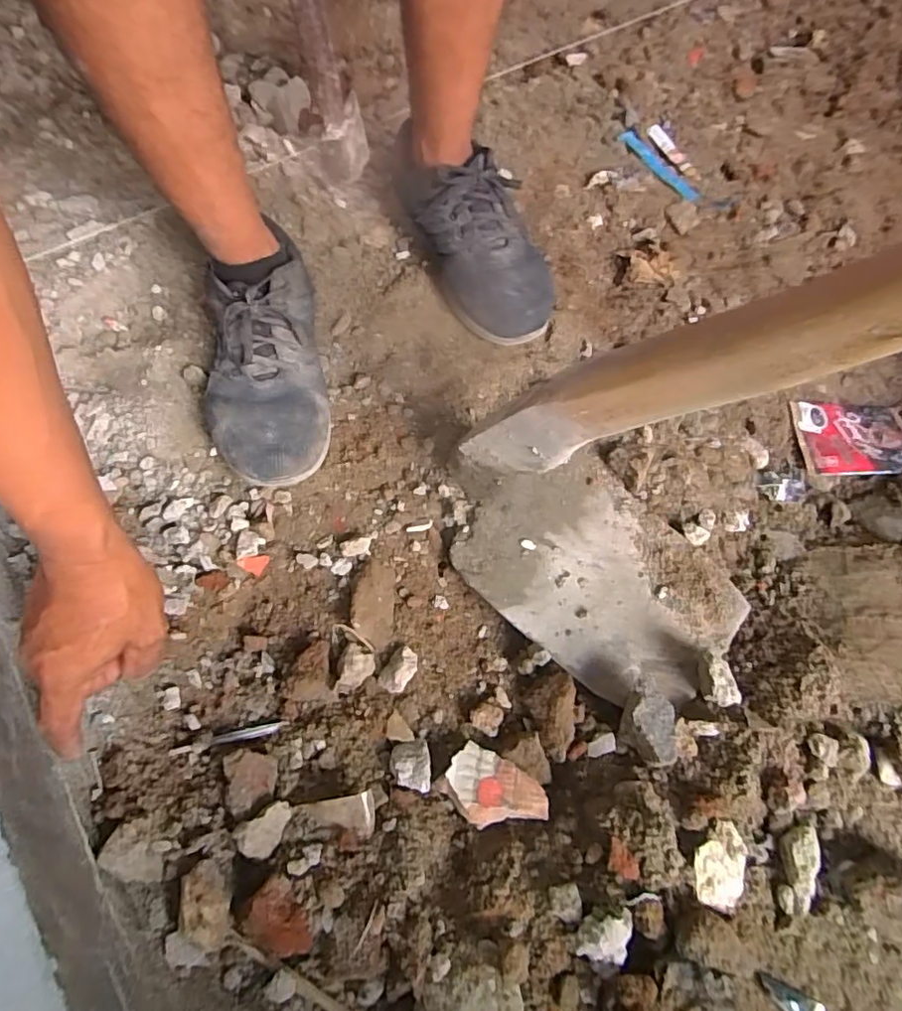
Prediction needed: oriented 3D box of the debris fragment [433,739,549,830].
[{"bbox_3d":[0.029,0.201,0.417,0.070,0.014,0.046,30,53,21],"label":"debris fragment"}]

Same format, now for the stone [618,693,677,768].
[{"bbox_3d":[0.141,0.161,0.428,0.033,0.037,0.045,9,65,2],"label":"stone"}]

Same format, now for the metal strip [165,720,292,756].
[{"bbox_3d":[-0.163,0.171,0.441,0.081,0.008,0.009,-7,63,-23],"label":"metal strip"}]

